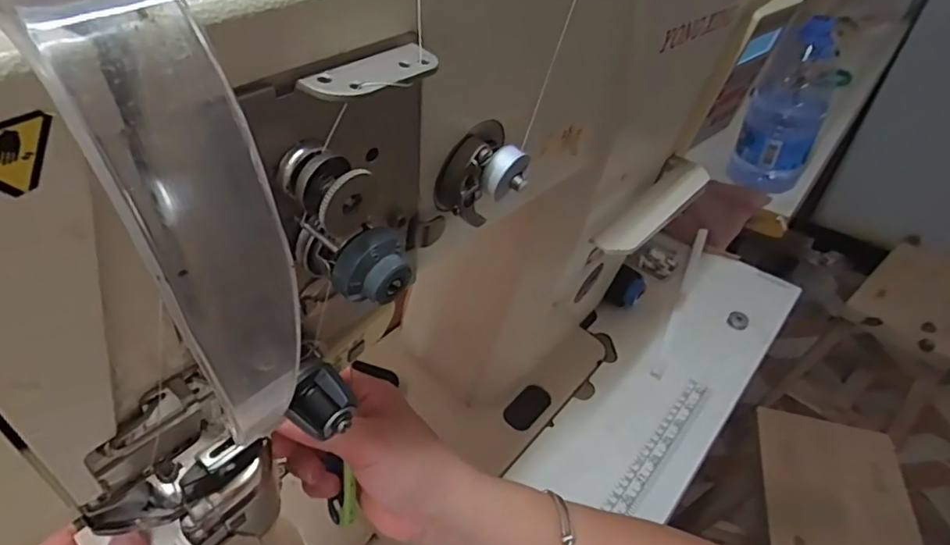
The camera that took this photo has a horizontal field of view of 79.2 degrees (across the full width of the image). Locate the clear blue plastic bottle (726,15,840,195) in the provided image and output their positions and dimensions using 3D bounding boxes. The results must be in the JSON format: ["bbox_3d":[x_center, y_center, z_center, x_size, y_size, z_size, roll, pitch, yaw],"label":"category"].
[{"bbox_3d":[0.469,-0.247,0.862,0.110,0.248,0.111,21,44,20],"label":"clear blue plastic bottle"}]

